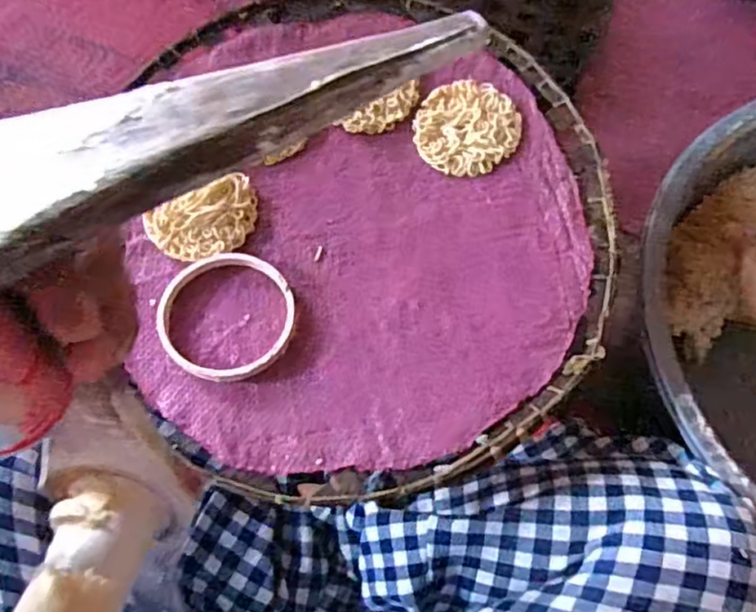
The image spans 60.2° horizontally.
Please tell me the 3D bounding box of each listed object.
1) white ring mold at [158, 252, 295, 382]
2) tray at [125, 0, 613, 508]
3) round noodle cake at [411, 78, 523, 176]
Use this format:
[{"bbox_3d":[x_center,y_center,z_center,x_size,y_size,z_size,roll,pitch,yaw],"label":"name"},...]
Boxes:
[{"bbox_3d":[-0.100,0.005,0.434,0.088,0.012,0.089,0,69,1],"label":"white ring mold"},{"bbox_3d":[-0.006,-0.065,0.457,0.316,0.033,0.370,-7,69,-1],"label":"tray"},{"bbox_3d":[0.066,-0.133,0.485,0.076,0.010,0.072,0,69,1],"label":"round noodle cake"}]

